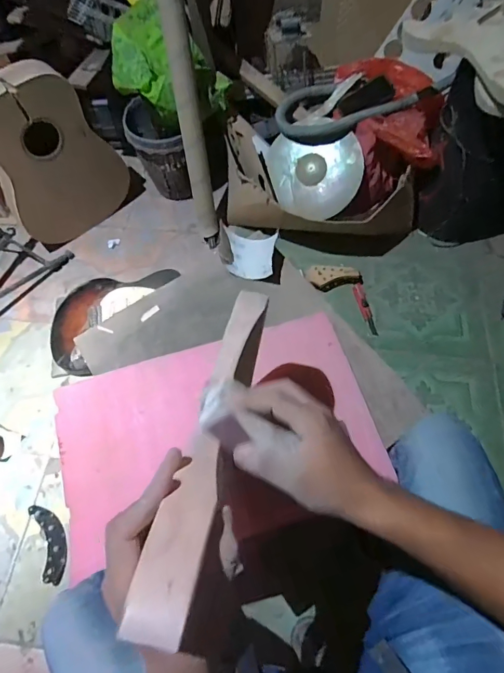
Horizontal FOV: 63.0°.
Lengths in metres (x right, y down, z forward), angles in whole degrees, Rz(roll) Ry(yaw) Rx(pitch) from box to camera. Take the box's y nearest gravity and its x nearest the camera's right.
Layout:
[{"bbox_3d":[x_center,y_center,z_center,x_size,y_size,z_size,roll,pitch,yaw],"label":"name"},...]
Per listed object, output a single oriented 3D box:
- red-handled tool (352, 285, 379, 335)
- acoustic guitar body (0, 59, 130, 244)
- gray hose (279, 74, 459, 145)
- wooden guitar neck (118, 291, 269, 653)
[{"bbox_3d":[0.351,-0.084,1.263,0.034,0.021,0.176,-14,63,-5],"label":"red-handled tool"},{"bbox_3d":[-0.590,-0.533,1.250,0.369,0.498,0.101,-36,65,-19],"label":"acoustic guitar body"},{"bbox_3d":[0.314,-0.721,1.244,0.511,0.071,0.275,-25,62,-13],"label":"gray hose"},{"bbox_3d":[-0.024,0.058,0.370,0.044,0.030,0.369,6,33,5],"label":"wooden guitar neck"}]

